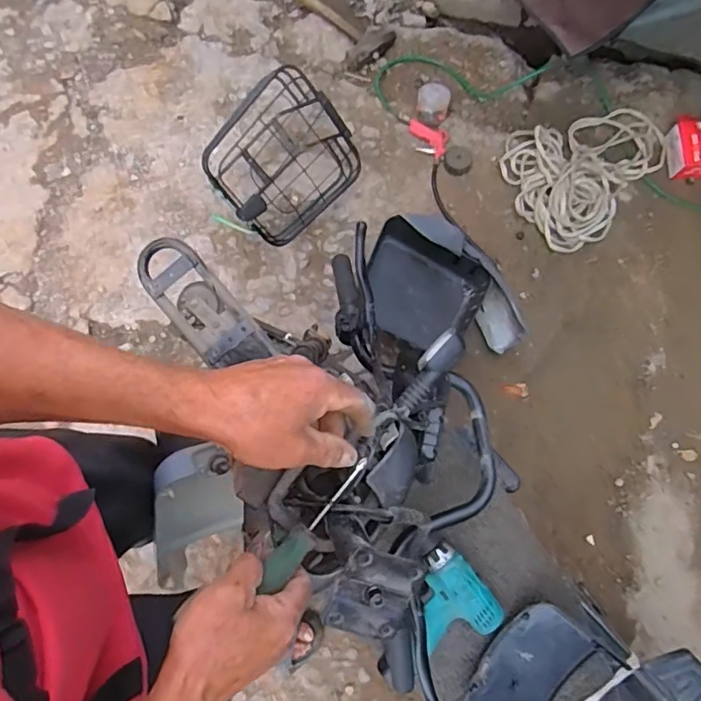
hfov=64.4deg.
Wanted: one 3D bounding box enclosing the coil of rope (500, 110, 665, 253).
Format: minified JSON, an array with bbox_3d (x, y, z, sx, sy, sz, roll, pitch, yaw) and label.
[{"bbox_3d":[0.642,-0.467,1.469,0.459,0.052,0.355,-18,79,-3],"label":"coil of rope"}]

